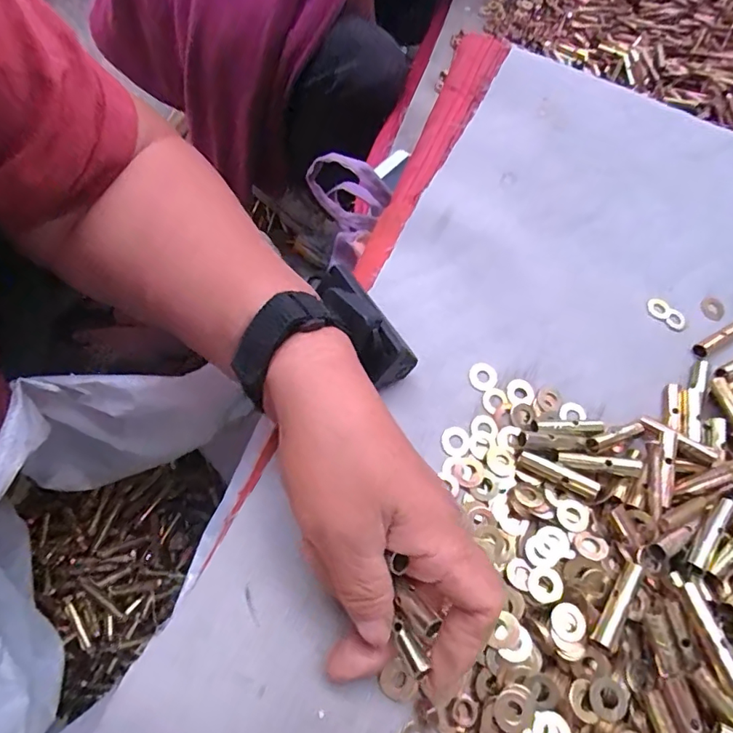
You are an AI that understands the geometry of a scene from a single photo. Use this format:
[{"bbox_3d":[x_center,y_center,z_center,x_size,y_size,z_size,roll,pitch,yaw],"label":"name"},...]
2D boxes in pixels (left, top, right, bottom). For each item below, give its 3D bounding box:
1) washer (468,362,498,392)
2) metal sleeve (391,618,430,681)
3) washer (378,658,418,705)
[{"bbox_3d":[0.070,0.006,0.306,0.017,0.004,0.017,3,67,-7],"label":"washer"},{"bbox_3d":[0.018,0.118,0.213,0.006,0.006,0.023,-21,48,-13],"label":"metal sleeve"},{"bbox_3d":[0.015,0.150,0.241,0.019,0.006,0.015,39,68,14],"label":"washer"}]

